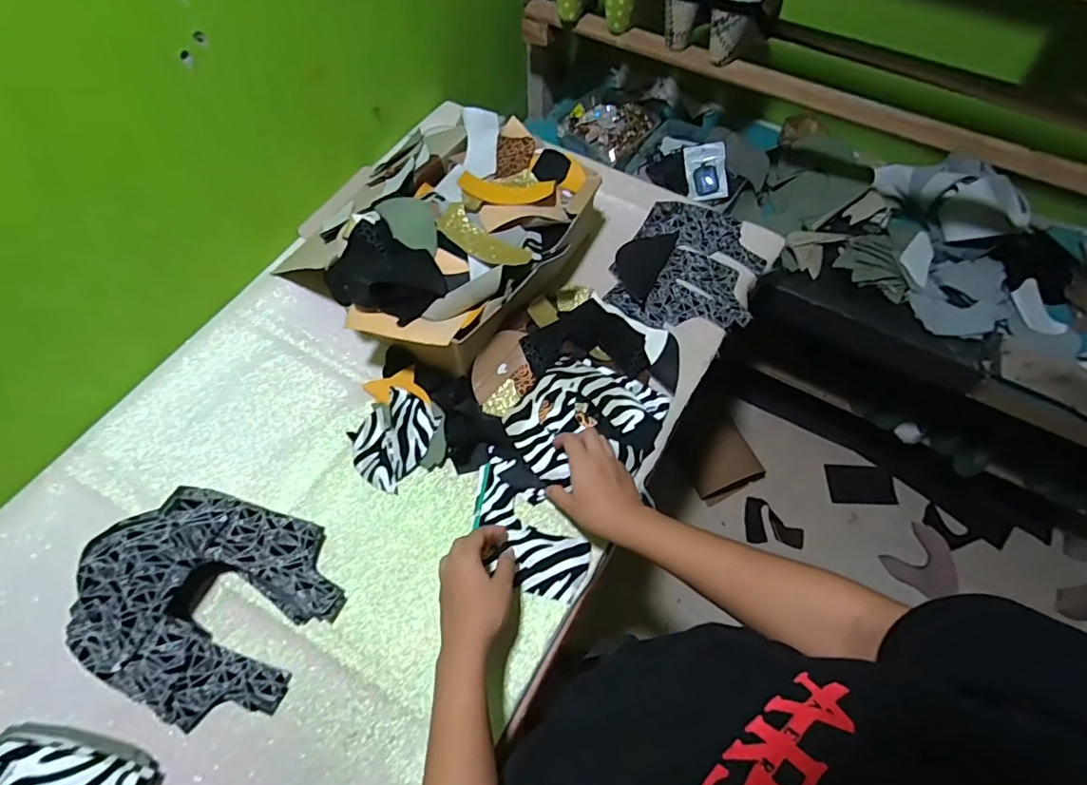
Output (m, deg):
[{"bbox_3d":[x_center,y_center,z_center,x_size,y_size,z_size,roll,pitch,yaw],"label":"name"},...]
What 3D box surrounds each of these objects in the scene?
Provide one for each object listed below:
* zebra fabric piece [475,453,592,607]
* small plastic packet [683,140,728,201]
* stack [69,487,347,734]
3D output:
[{"bbox_3d":[-0.018,0.148,0.587,0.081,0.019,0.170,-32,67,-17],"label":"zebra fabric piece"},{"bbox_3d":[0.293,-0.398,0.951,0.067,0.011,0.098,-4,96,26],"label":"small plastic packet"},{"bbox_3d":[-0.325,0.198,0.512,0.206,0.100,0.201,23,63,11],"label":"stack"}]

